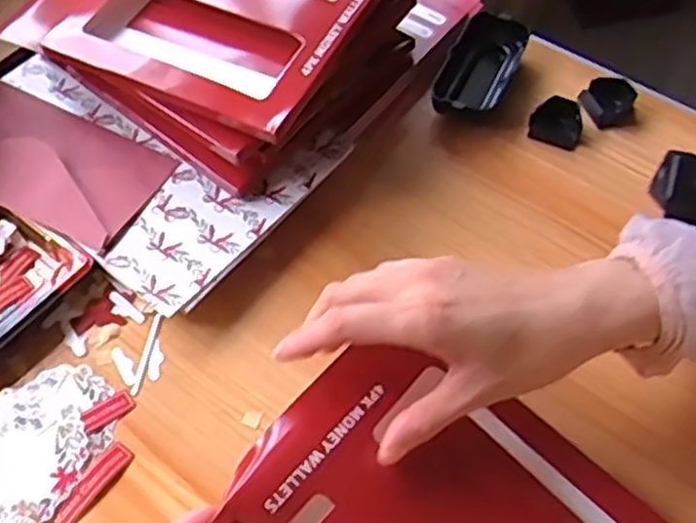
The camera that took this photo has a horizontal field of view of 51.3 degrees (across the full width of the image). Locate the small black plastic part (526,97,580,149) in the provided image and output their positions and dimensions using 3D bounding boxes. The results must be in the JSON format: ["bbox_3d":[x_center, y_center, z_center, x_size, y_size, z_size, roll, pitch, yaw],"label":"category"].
[{"bbox_3d":[0.159,-0.107,0.557,0.037,0.020,0.036,12,58,9],"label":"small black plastic part"}]

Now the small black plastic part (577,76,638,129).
[{"bbox_3d":[0.206,-0.127,0.571,0.043,0.020,0.038,-31,61,-18],"label":"small black plastic part"}]

